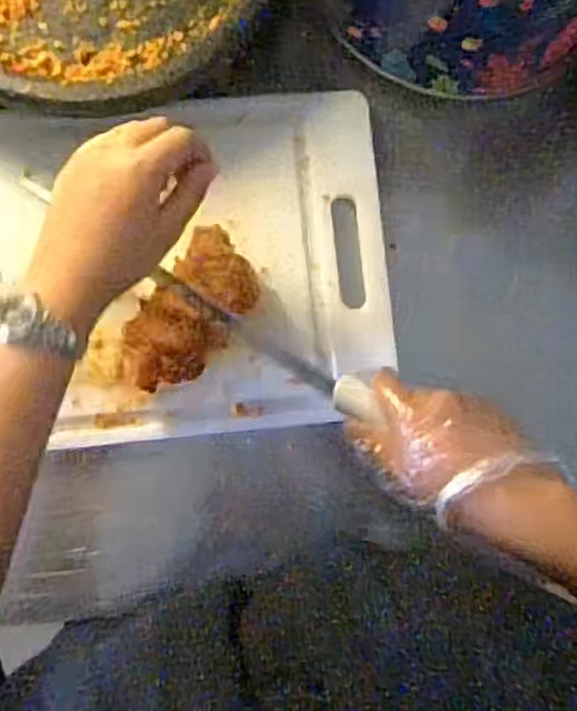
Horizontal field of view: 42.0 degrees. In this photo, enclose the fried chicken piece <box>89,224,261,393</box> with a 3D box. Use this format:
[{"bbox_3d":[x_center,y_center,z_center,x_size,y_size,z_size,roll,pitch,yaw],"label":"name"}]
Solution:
[{"bbox_3d":[-0.076,-0.023,0.519,0.066,0.038,0.129,44,83,-1],"label":"fried chicken piece"}]

